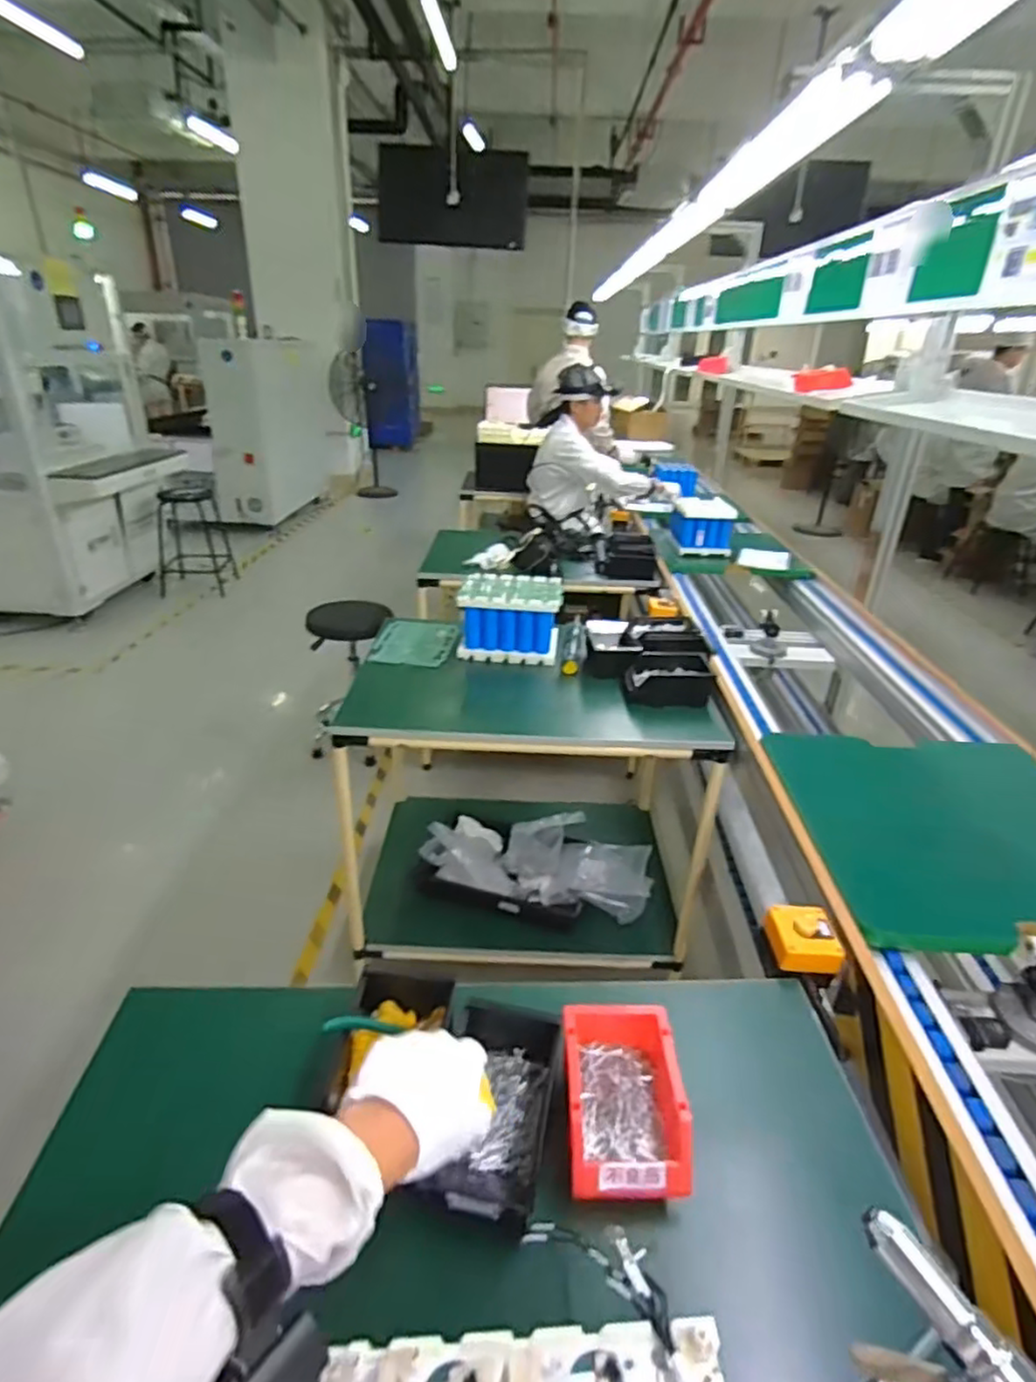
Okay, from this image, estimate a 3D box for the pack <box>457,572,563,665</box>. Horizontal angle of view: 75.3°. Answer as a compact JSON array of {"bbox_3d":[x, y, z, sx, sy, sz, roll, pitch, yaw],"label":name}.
[{"bbox_3d":[-0.015,-0.190,1.731,0.251,0.172,0.229,5,28,6],"label":"pack"}]

